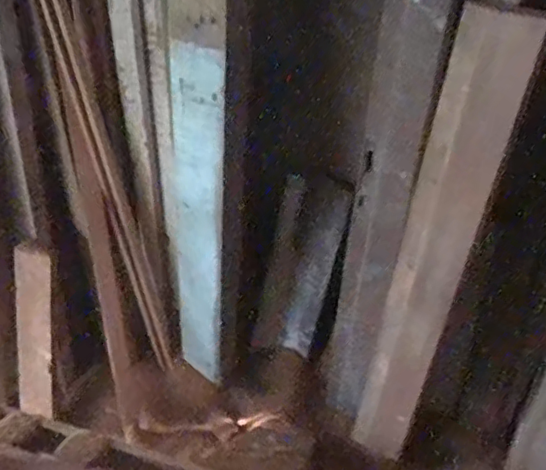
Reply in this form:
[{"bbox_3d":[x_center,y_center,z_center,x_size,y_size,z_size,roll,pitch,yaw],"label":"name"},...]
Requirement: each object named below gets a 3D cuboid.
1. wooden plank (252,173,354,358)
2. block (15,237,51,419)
[{"bbox_3d":[0.061,0.079,1.385,0.153,0.527,0.032,22,36,15],"label":"wooden plank"},{"bbox_3d":[-0.516,0.210,1.267,0.071,0.413,0.028,7,19,2],"label":"block"}]

